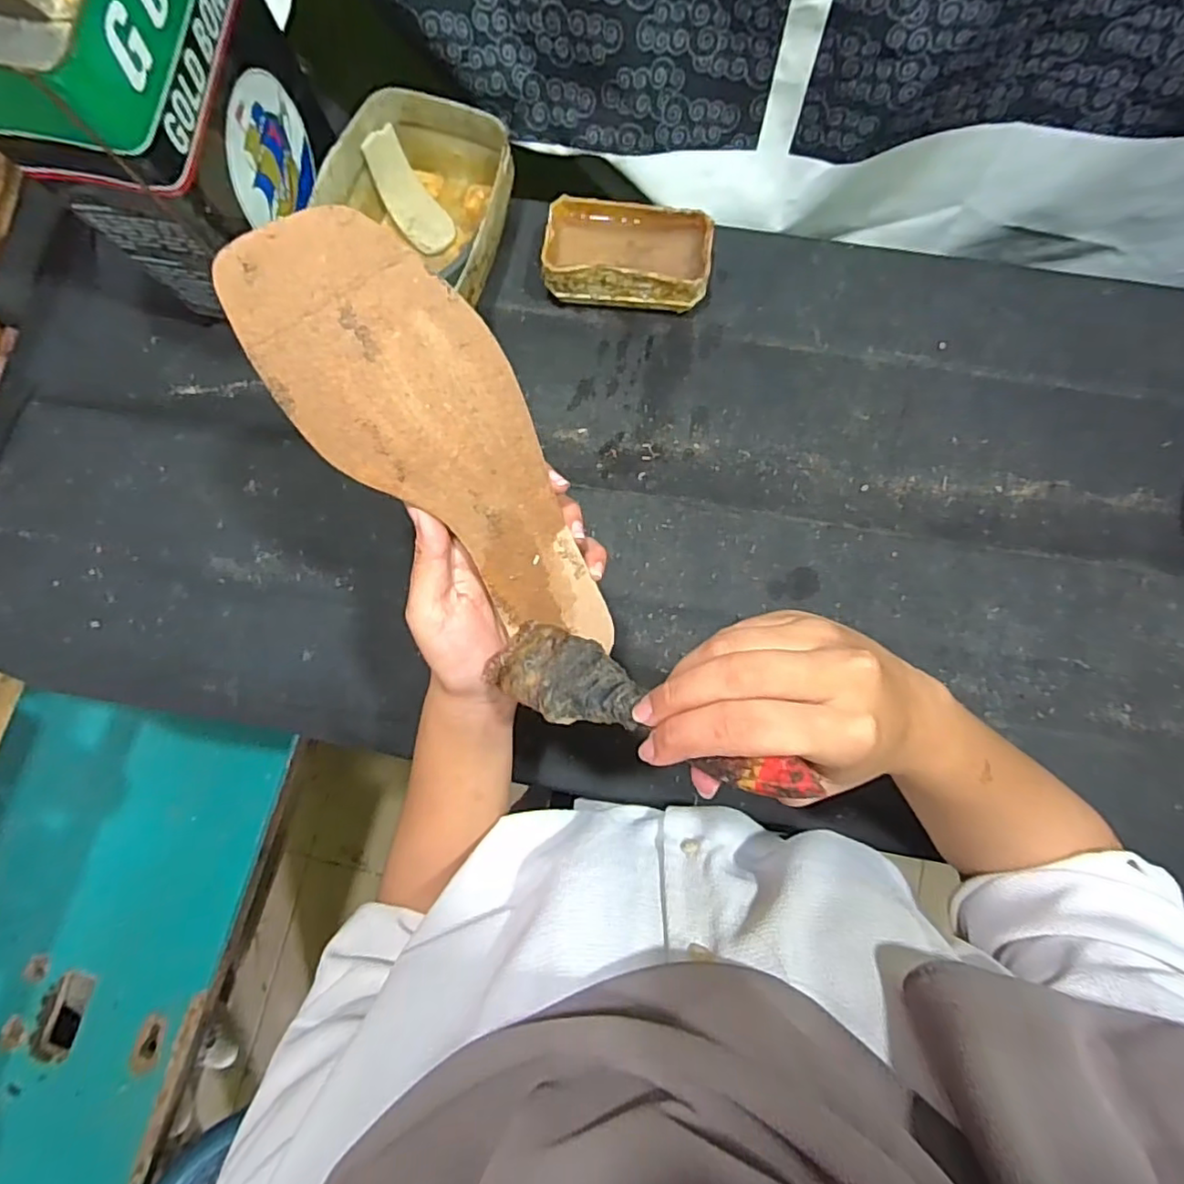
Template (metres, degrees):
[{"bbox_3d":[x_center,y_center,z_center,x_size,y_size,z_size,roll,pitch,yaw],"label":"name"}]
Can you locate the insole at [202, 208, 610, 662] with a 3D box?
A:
[{"bbox_3d":[-0.057,-0.057,0.276,0.079,0.012,0.216,-40,116,-5],"label":"insole"}]

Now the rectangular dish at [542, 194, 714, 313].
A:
[{"bbox_3d":[0.028,-0.263,0.498,0.130,0.044,0.075,6,79,3],"label":"rectangular dish"}]

